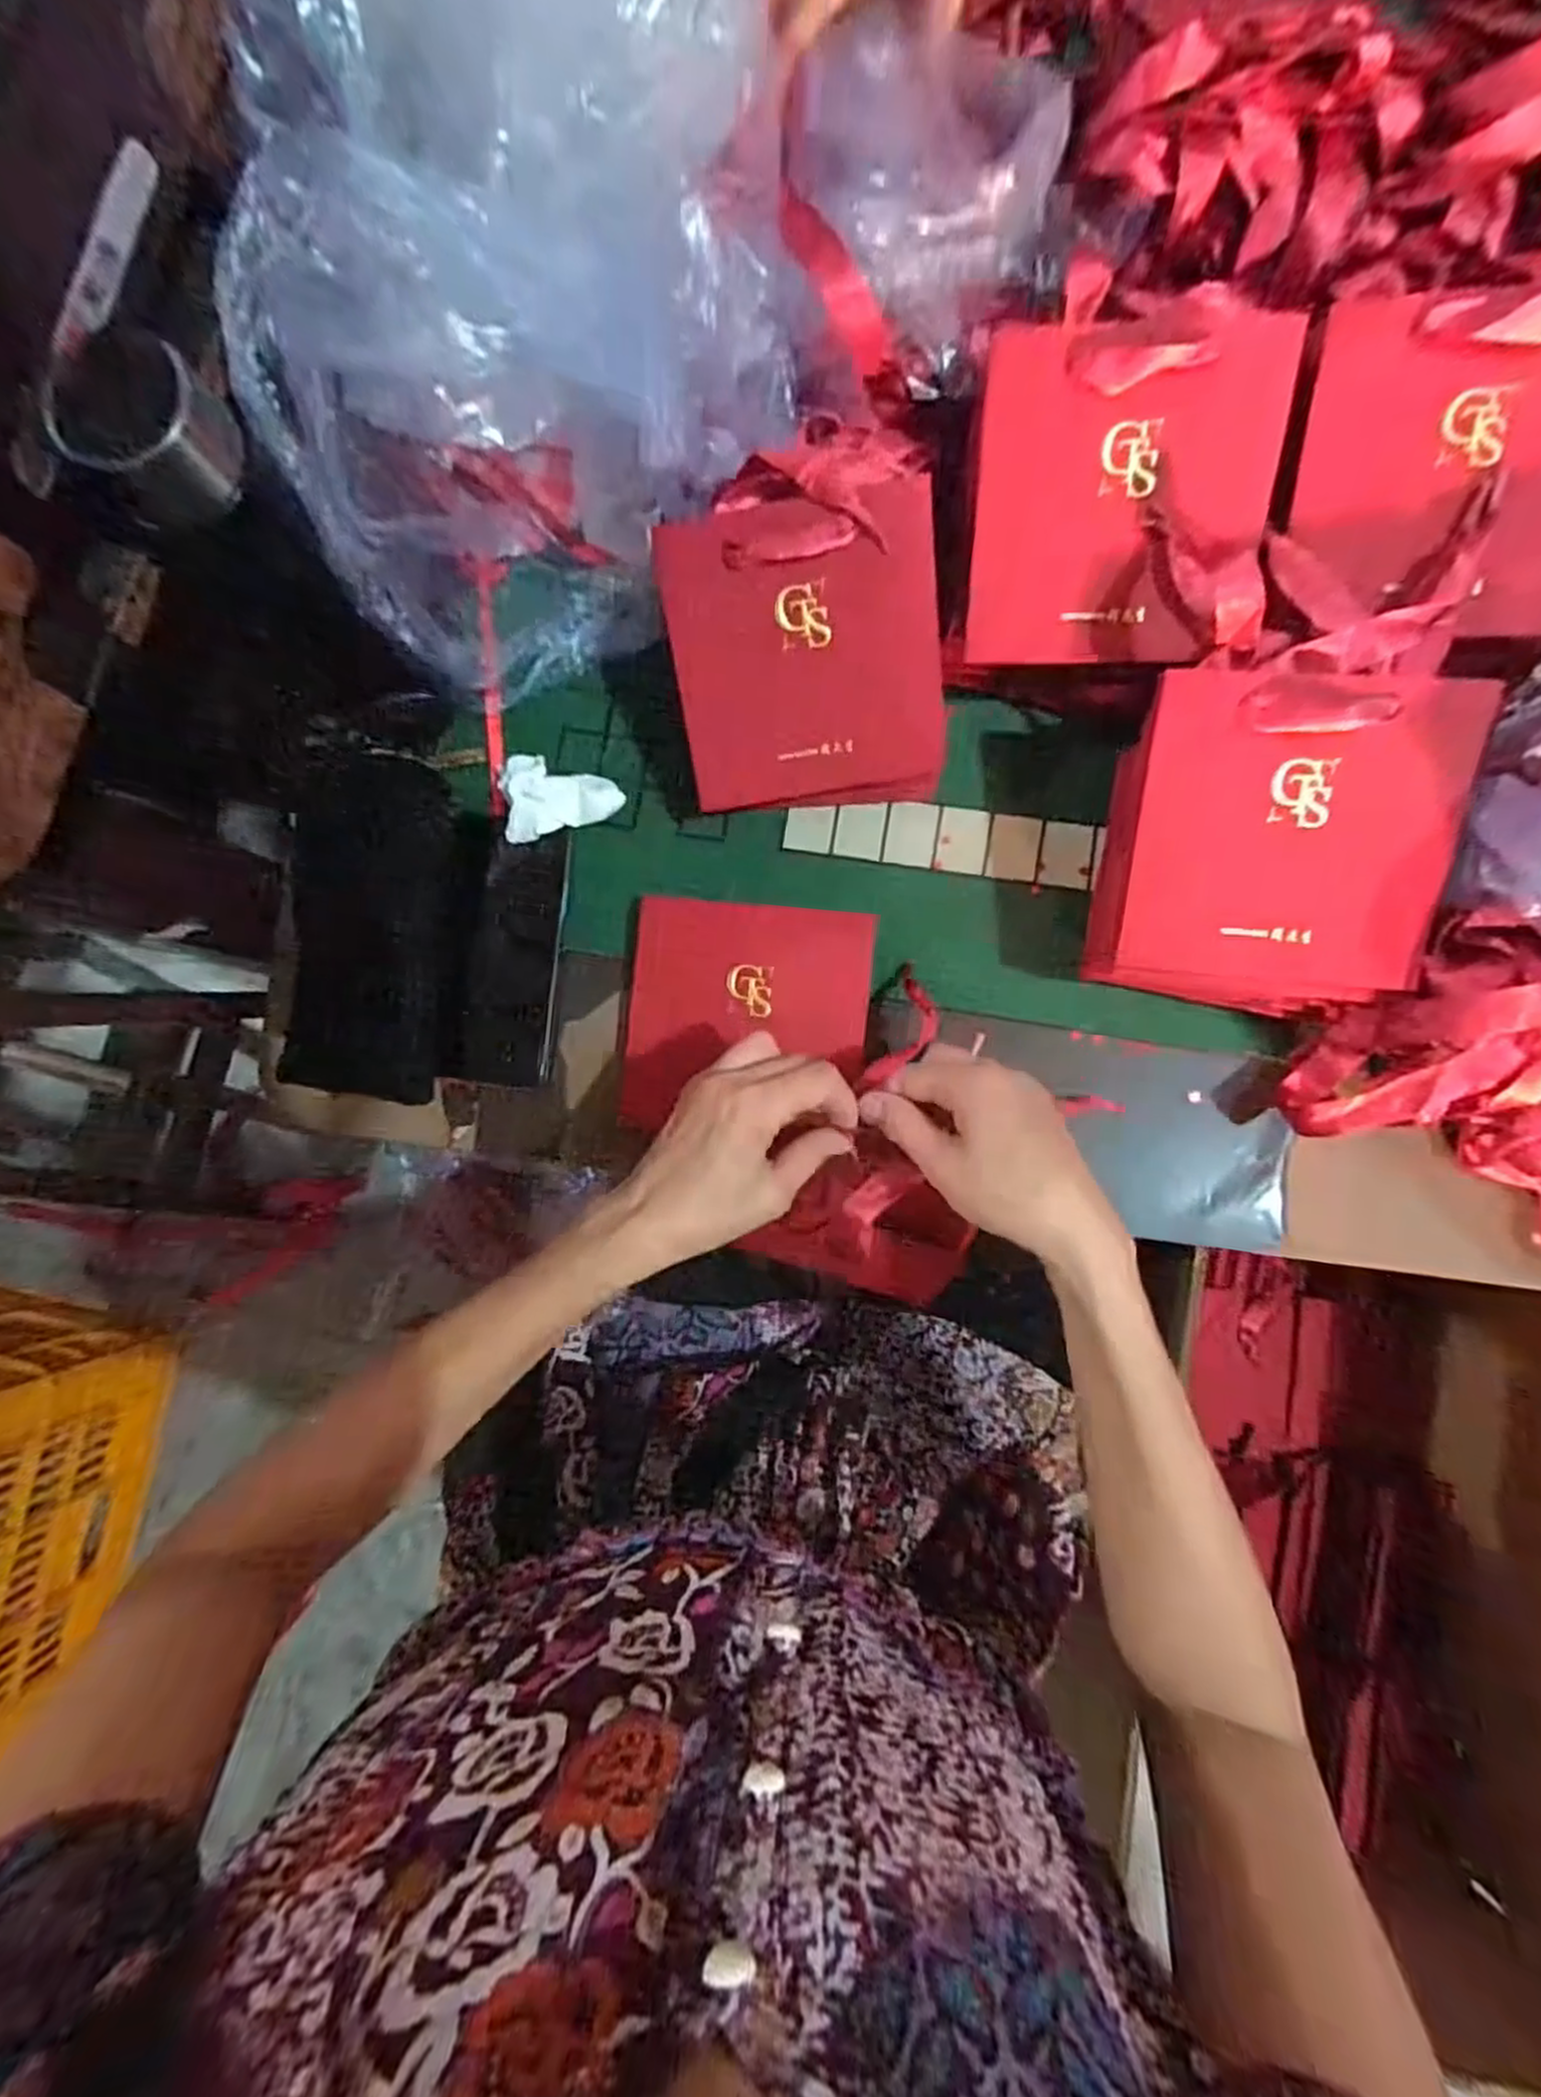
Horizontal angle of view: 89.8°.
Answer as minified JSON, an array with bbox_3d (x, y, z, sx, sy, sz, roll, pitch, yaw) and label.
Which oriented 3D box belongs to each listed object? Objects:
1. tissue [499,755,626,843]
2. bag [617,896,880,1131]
[{"bbox_3d":[-0.125,-0.153,0.468,0.065,0.037,0.050,-6,85,3],"label":"tissue"},{"bbox_3d":[-0.014,-0.018,0.457,0.139,0.018,0.134,6,86,4],"label":"bag"}]

